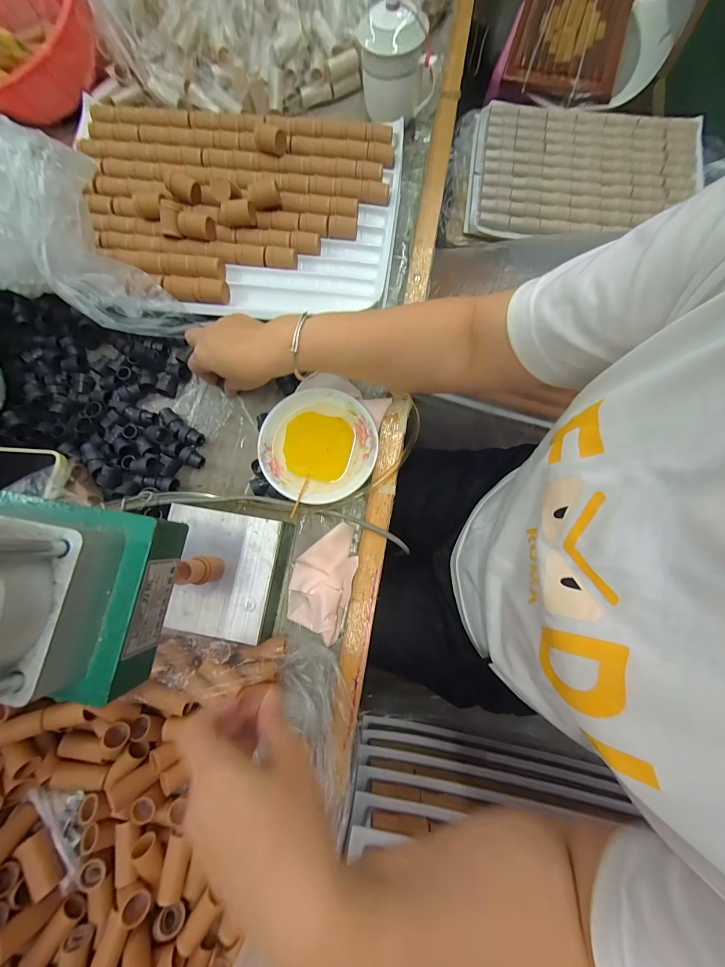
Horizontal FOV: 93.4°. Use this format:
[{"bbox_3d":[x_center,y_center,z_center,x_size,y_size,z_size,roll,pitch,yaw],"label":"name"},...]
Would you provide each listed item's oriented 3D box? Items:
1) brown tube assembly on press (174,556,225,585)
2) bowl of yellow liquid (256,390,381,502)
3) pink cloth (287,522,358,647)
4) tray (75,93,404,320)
[{"bbox_3d":[-0.149,0.081,0.321,0.024,0.056,0.024,-6,79,0],"label":"brown tube assembly on press"},{"bbox_3d":[-0.050,-0.041,0.399,0.129,0.032,0.128,0,79,1],"label":"bowl of yellow liquid"},{"bbox_3d":[-0.043,0.104,0.374,0.064,0.024,0.122,14,80,4],"label":"pink cloth"},{"bbox_3d":[-0.171,-0.351,0.429,0.422,0.047,0.304,7,80,3],"label":"tray"}]

